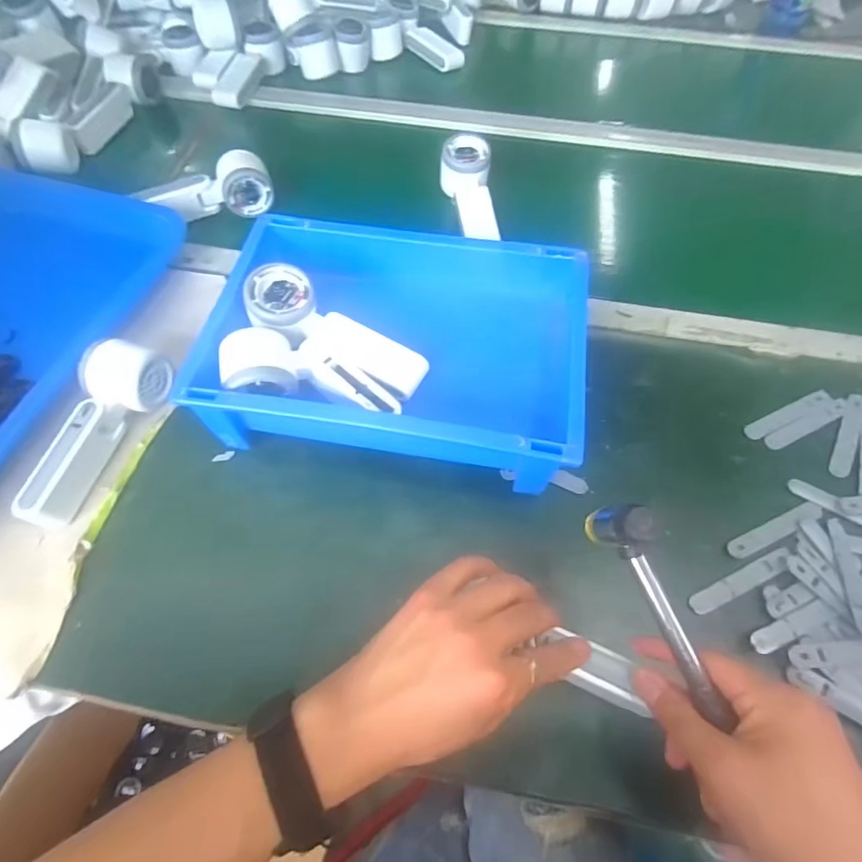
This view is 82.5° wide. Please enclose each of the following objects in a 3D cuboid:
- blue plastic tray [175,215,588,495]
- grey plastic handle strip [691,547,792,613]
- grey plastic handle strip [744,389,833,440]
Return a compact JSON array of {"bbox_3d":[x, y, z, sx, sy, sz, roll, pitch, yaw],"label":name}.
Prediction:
[{"bbox_3d":[-0.024,-0.075,0.432,0.305,0.082,0.218,9,60,5],"label":"blue plastic tray"},{"bbox_3d":[0.237,0.114,0.376,0.087,0.004,0.014,-25,55,-7],"label":"grey plastic handle strip"},{"bbox_3d":[0.332,-0.016,0.453,0.097,0.004,0.017,-22,62,-13],"label":"grey plastic handle strip"}]

